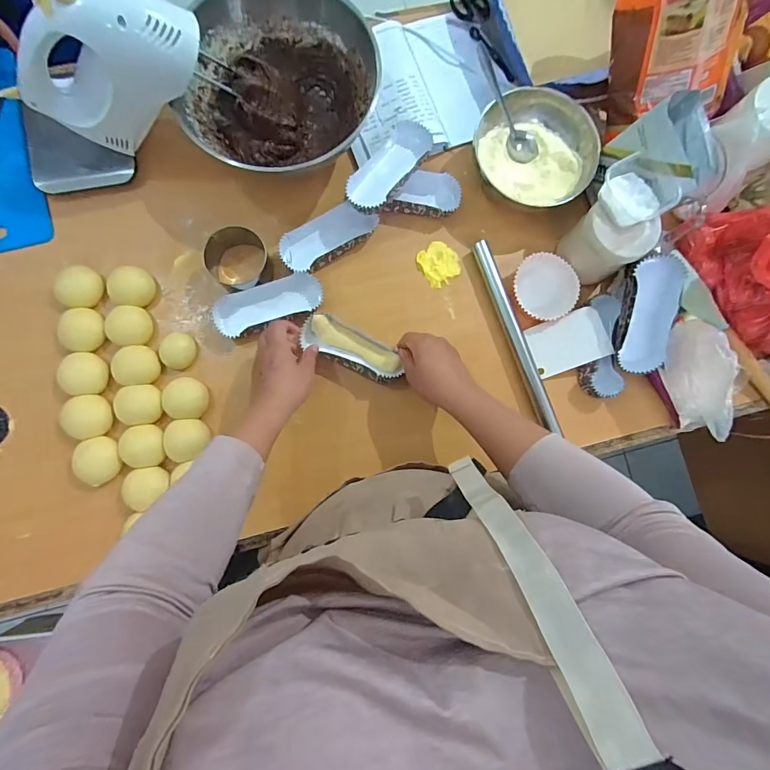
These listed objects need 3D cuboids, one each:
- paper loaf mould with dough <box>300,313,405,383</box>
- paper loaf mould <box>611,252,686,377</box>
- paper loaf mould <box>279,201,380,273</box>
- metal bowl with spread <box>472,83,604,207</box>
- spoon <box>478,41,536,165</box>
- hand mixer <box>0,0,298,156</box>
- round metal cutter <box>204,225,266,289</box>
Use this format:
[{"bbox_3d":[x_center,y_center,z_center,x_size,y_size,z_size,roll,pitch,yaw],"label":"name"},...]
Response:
[{"bbox_3d":[-0.044,-0.051,0.565,0.141,0.029,0.054,29,84,3],"label":"paper loaf mould with dough"},{"bbox_3d":[0.346,-0.094,0.555,0.064,0.051,0.152,3,103,-3],"label":"paper loaf mould"},{"bbox_3d":[-0.080,-0.210,0.594,0.140,0.029,0.065,-32,87,-6],"label":"paper loaf mould"},{"bbox_3d":[0.211,-0.332,0.594,0.169,0.057,0.156,14,84,-2],"label":"metal bowl with spread"},{"bbox_3d":[0.170,-0.392,0.580,0.032,0.021,0.160,-34,109,-6],"label":"spoon"},{"bbox_3d":[-0.301,-0.378,0.498,0.317,0.173,0.089,-12,86,-5],"label":"hand mixer"},{"bbox_3d":[-0.200,-0.172,0.563,0.081,0.037,0.074,0,85,-4],"label":"round metal cutter"}]

